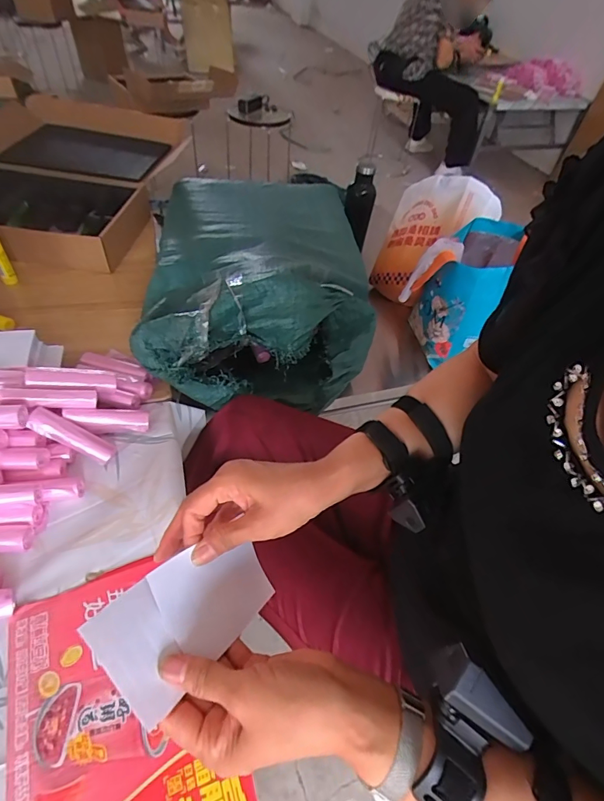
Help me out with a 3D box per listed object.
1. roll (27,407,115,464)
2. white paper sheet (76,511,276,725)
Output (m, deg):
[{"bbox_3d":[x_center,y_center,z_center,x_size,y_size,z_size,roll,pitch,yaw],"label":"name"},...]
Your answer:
[{"bbox_3d":[-0.321,0.050,0.590,0.116,0.022,0.033,32,46,-16],"label":"roll"},{"bbox_3d":[-0.083,0.159,0.329,0.076,0.008,0.145,56,36,6],"label":"white paper sheet"}]

